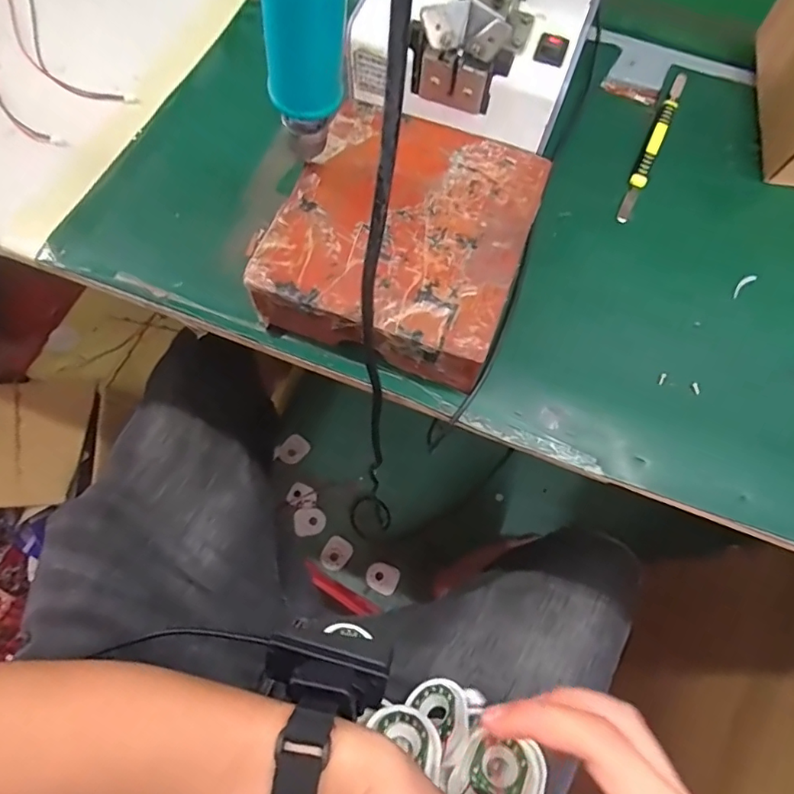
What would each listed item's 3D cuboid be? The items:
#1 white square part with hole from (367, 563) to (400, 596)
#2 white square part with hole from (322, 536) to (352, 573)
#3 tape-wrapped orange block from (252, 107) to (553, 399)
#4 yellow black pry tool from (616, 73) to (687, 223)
[{"bbox_3d":[-0.026,0.334,0.961,0.058,0.008,0.053,30,71,9],"label":"white square part with hole"},{"bbox_3d":[-0.112,0.291,0.963,0.051,0.004,0.060,30,71,9],"label":"white square part with hole"},{"bbox_3d":[0.005,-0.090,0.302,0.129,0.045,0.142,19,69,6],"label":"tape-wrapped orange block"},{"bbox_3d":[0.179,-0.177,0.363,0.011,0.006,0.143,26,70,8],"label":"yellow black pry tool"}]

